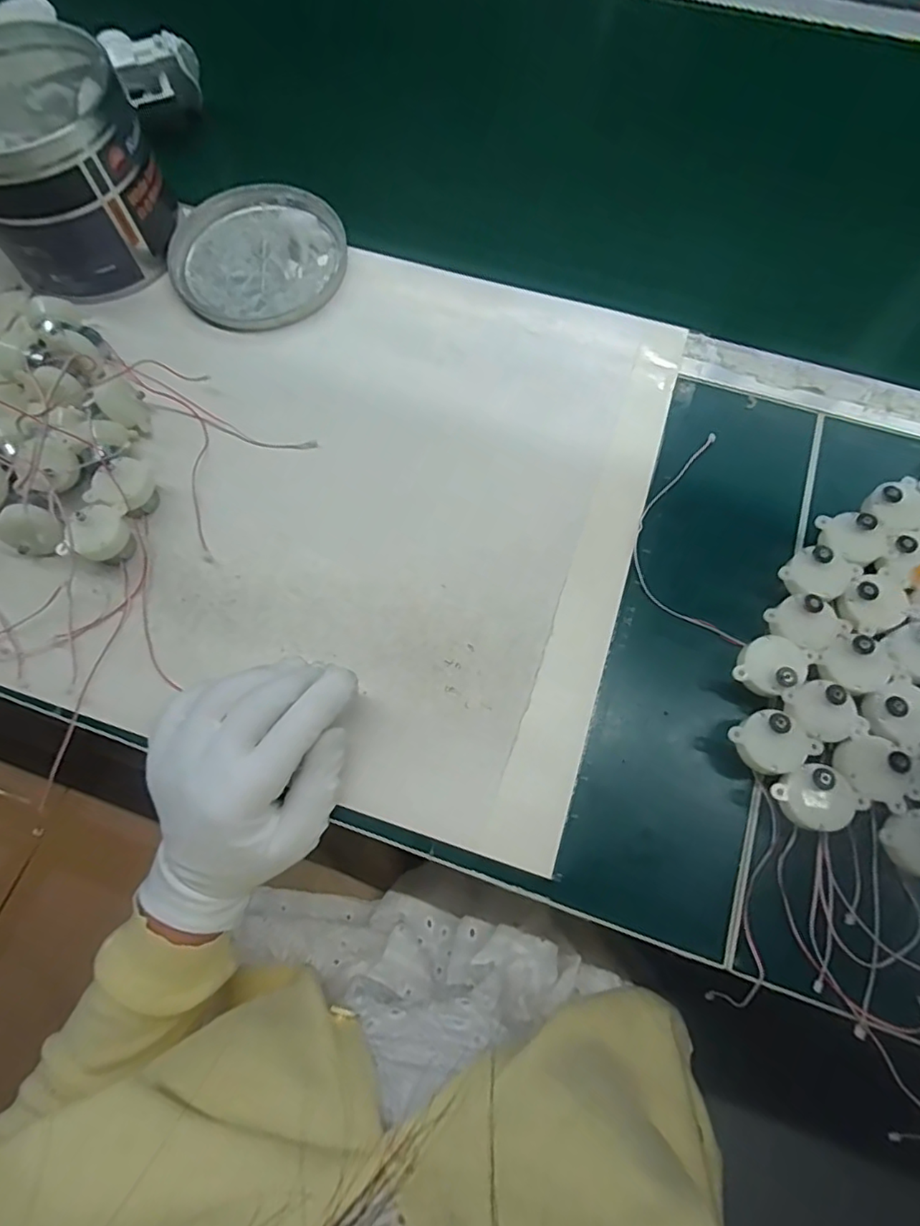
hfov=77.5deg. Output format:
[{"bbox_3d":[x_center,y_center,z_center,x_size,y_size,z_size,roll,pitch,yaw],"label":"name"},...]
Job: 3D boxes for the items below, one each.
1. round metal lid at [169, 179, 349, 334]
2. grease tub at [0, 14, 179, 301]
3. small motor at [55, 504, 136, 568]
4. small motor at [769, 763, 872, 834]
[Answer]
[{"bbox_3d":[-0.153,-0.275,0.438,0.127,0.013,0.136,0,70,1],"label":"round metal lid"},{"bbox_3d":[-0.287,-0.312,0.407,0.133,0.103,0.140,-31,73,-10],"label":"grease tub"},{"bbox_3d":[-0.219,-0.045,0.351,0.028,0.029,0.035,22,72,8],"label":"small motor"},{"bbox_3d":[0.181,0.095,0.294,0.042,0.028,0.031,4,70,2],"label":"small motor"}]

